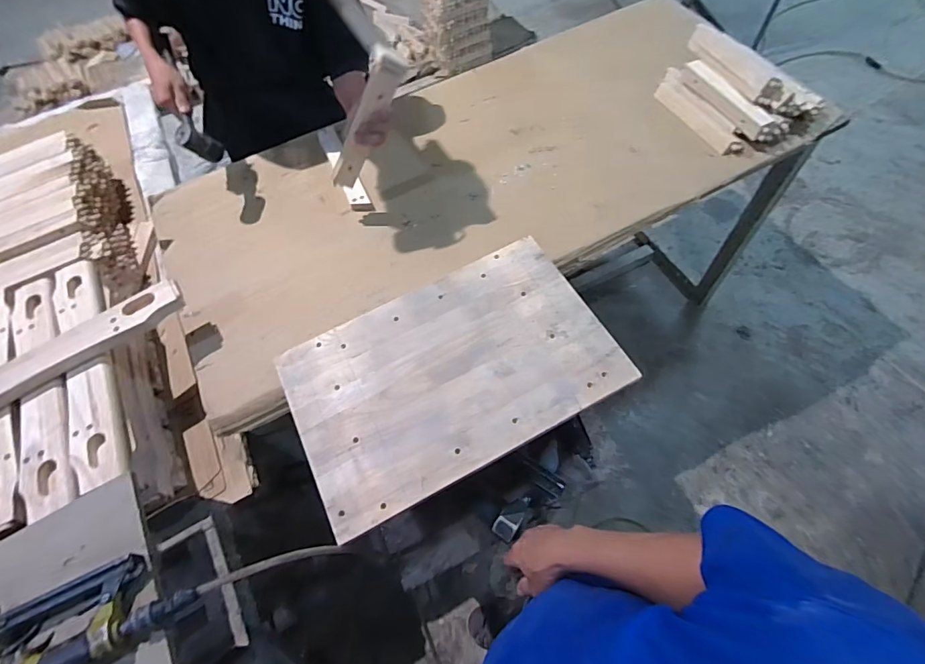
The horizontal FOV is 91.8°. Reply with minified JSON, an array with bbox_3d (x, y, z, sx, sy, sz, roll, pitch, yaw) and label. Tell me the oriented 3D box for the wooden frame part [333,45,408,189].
[{"bbox_3d":[-0.184,-0.390,0.850,0.056,0.277,0.030,-2,55,-38],"label":"wooden frame part"}]

